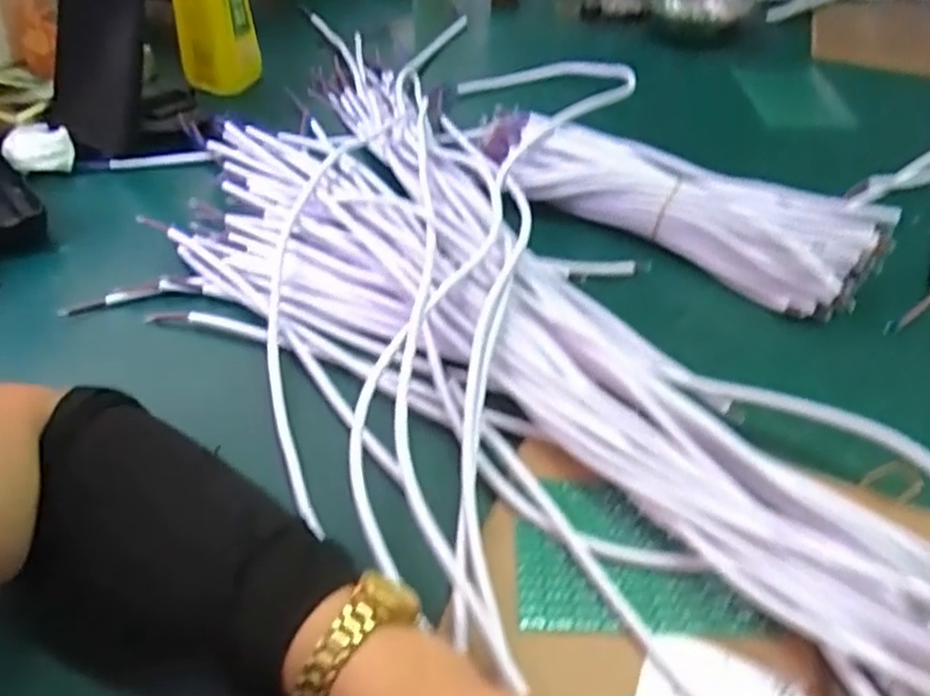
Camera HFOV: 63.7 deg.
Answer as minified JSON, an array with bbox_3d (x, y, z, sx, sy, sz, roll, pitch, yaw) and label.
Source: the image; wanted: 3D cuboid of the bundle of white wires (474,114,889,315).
[{"bbox_3d":[0.138,-0.111,0.554,0.304,0.046,0.092,29,50,24],"label":"bundle of white wires"}]

